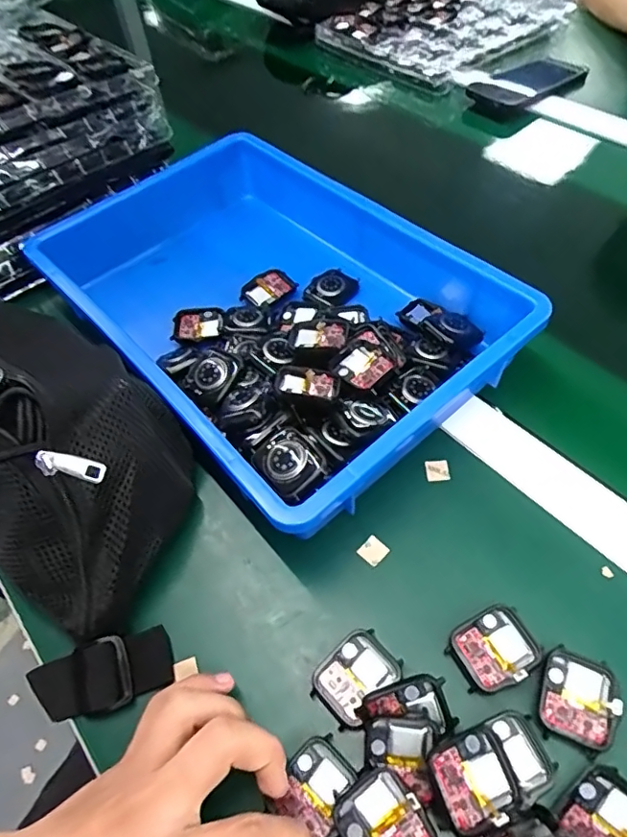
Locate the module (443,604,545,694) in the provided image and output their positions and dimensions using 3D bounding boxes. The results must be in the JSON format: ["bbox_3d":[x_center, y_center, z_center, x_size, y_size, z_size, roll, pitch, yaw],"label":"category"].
[{"bbox_3d":[0.102,0.130,0.304,0.046,0.007,0.039,-25,56,-13],"label":"module"}]

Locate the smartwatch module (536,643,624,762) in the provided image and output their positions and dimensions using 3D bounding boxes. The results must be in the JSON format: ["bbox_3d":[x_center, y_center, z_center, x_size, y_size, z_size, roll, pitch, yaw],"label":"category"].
[{"bbox_3d":[0.141,0.149,0.285,0.037,0.008,0.045,19,58,18],"label":"smartwatch module"}]

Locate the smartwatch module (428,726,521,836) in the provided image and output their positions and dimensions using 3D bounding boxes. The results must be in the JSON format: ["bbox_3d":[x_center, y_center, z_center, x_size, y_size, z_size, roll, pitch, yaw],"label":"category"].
[{"bbox_3d":[0.077,0.173,0.258,0.040,0.010,0.036,-11,58,-22],"label":"smartwatch module"}]

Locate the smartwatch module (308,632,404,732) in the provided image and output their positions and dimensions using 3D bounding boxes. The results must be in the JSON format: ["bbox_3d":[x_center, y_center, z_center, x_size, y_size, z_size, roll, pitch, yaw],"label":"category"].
[{"bbox_3d":[0.024,0.145,0.302,0.046,0.008,0.035,-39,60,-21],"label":"smartwatch module"}]

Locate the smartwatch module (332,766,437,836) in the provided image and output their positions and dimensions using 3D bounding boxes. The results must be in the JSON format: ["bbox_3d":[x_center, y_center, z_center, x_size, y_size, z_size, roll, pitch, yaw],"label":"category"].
[{"bbox_3d":[0.034,0.193,0.253,0.037,0.013,0.043,-29,57,-15],"label":"smartwatch module"}]

